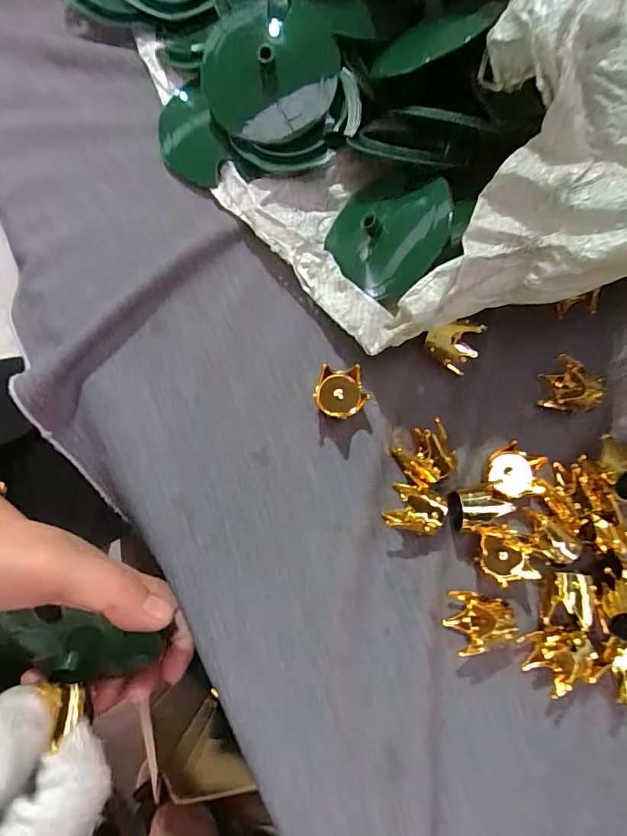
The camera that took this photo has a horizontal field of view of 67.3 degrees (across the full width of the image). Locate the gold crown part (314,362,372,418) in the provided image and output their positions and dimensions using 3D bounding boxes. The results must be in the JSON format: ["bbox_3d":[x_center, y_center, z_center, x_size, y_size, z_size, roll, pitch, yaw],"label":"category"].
[{"bbox_3d":[0.015,-0.013,0.253,0.028,0.015,0.026,2,77,-1],"label":"gold crown part"}]

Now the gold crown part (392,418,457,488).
[{"bbox_3d":[0.057,0.020,0.239,0.023,0.028,0.027,-32,80,-8],"label":"gold crown part"}]

